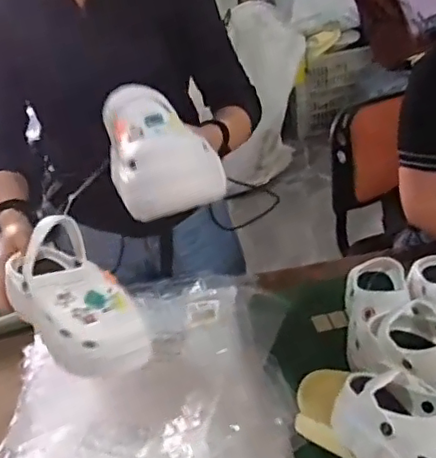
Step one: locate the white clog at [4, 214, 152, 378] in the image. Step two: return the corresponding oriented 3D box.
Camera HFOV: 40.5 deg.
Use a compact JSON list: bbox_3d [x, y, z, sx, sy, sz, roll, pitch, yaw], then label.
[{"bbox_3d":[-0.190,0.103,0.801,0.116,0.086,0.243,-29,59,-25],"label":"white clog"}]

